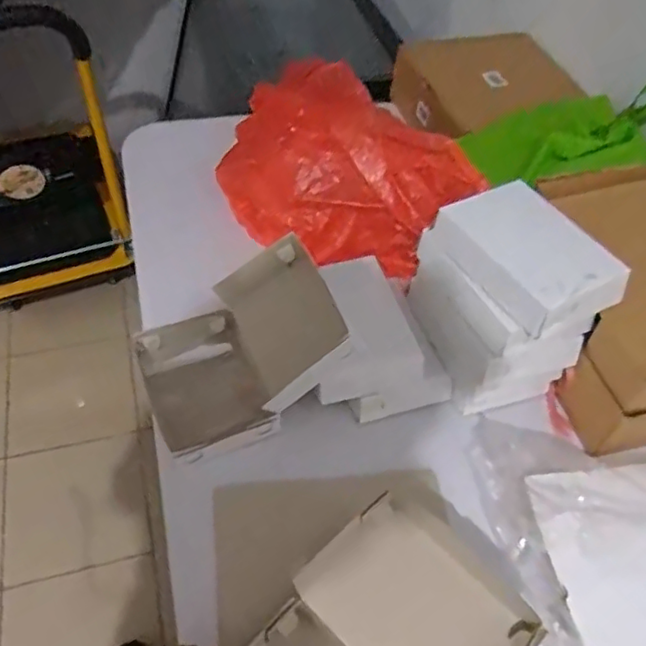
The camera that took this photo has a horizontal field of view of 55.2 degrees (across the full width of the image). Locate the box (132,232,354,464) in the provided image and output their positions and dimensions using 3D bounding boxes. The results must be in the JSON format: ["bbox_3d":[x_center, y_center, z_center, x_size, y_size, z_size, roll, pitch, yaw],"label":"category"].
[{"bbox_3d":[-0.094,0.025,0.688,0.211,0.124,0.170,-20,55,-19],"label":"box"}]

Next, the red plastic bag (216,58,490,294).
[{"bbox_3d":[0.014,-0.201,0.837,0.341,0.190,0.187,36,57,23],"label":"red plastic bag"}]

